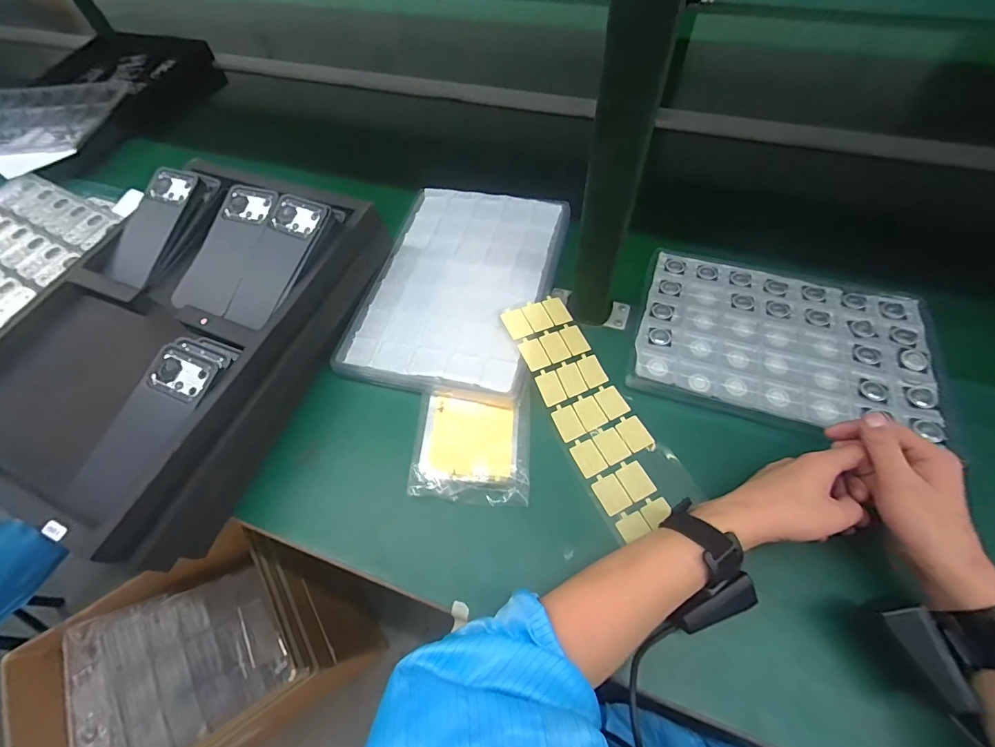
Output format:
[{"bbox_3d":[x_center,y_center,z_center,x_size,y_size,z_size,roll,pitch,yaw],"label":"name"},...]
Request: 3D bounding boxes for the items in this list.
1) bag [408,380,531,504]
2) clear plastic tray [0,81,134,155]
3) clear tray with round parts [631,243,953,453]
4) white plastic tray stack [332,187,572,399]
[{"bbox_3d":[-0.027,0.074,0.452,0.119,0.026,0.117,2,61,6],"label":"bag"},{"bbox_3d":[-0.884,-0.479,0.806,0.290,0.035,0.257,-8,61,0],"label":"clear plastic tray"},{"bbox_3d":[0.332,-0.050,0.498,0.312,0.025,0.247,16,62,11],"label":"clear tray with round parts"},{"bbox_3d":[-0.046,-0.119,0.550,0.227,0.034,0.314,12,62,10],"label":"white plastic tray stack"}]

